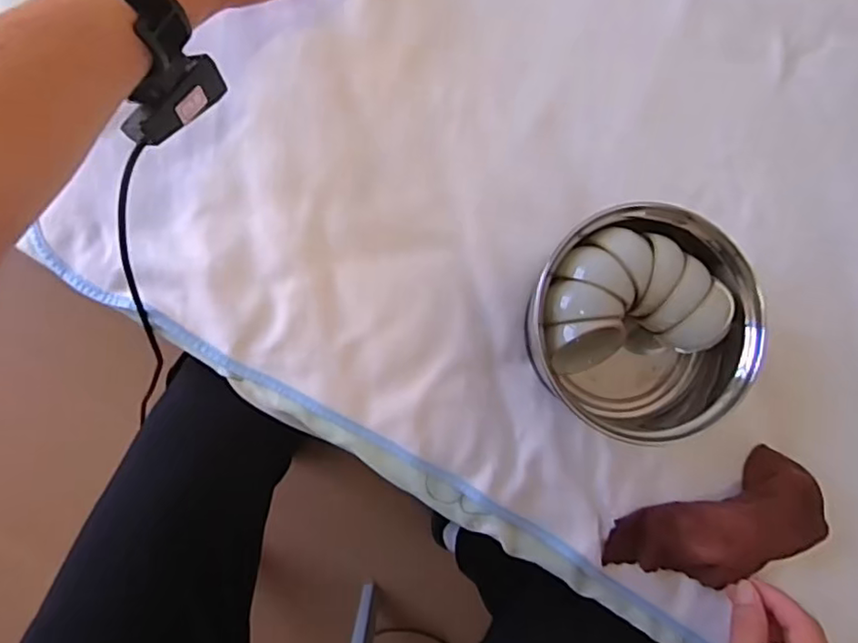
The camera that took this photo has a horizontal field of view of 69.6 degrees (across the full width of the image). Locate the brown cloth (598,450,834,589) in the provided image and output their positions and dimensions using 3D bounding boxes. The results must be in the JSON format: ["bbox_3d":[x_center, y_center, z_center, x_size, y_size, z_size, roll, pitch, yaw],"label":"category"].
[{"bbox_3d":[0.227,0.167,0.500,0.165,0.040,0.075,-19,91,3],"label":"brown cloth"}]

